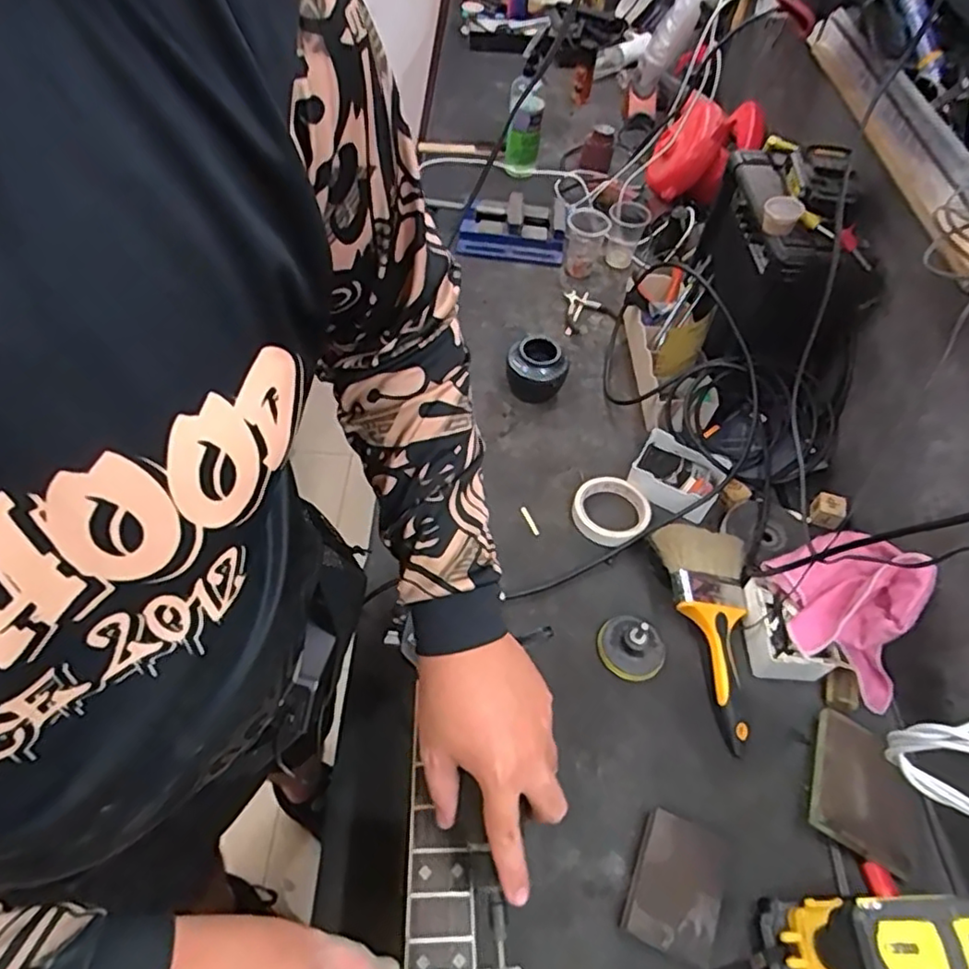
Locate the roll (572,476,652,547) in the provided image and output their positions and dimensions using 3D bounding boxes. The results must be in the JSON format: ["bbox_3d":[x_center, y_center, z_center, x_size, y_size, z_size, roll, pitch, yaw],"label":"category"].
[{"bbox_3d":[0.156,0.033,0.788,0.092,0.017,0.089,2,54,-3],"label":"roll"}]

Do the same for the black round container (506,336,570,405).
[{"bbox_3d":[0.073,-0.162,0.901,0.086,0.069,0.071,10,54,2],"label":"black round container"}]

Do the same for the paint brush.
[{"bbox_3d":[0.255,0.158,0.684,0.108,0.043,0.230,-4,71,-7],"label":"paint brush"}]

